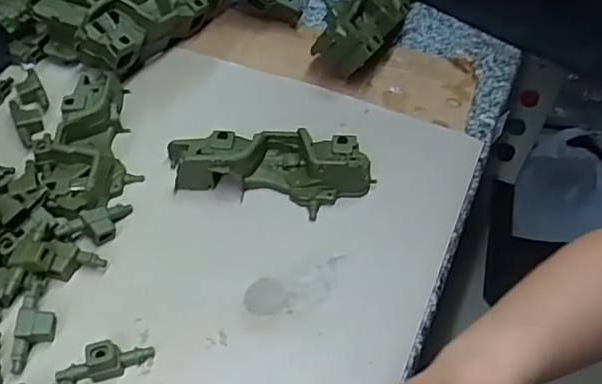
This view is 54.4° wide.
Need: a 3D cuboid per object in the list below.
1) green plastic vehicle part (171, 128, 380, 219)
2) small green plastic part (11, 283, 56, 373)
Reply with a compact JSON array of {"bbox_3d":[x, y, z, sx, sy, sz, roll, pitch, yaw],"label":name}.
[{"bbox_3d":[-0.030,-0.025,0.538,0.182,0.047,0.066,5,49,1],"label":"green plastic vehicle part"},{"bbox_3d":[-0.197,0.097,0.439,0.026,0.016,0.072,-2,49,-5],"label":"small green plastic part"}]

